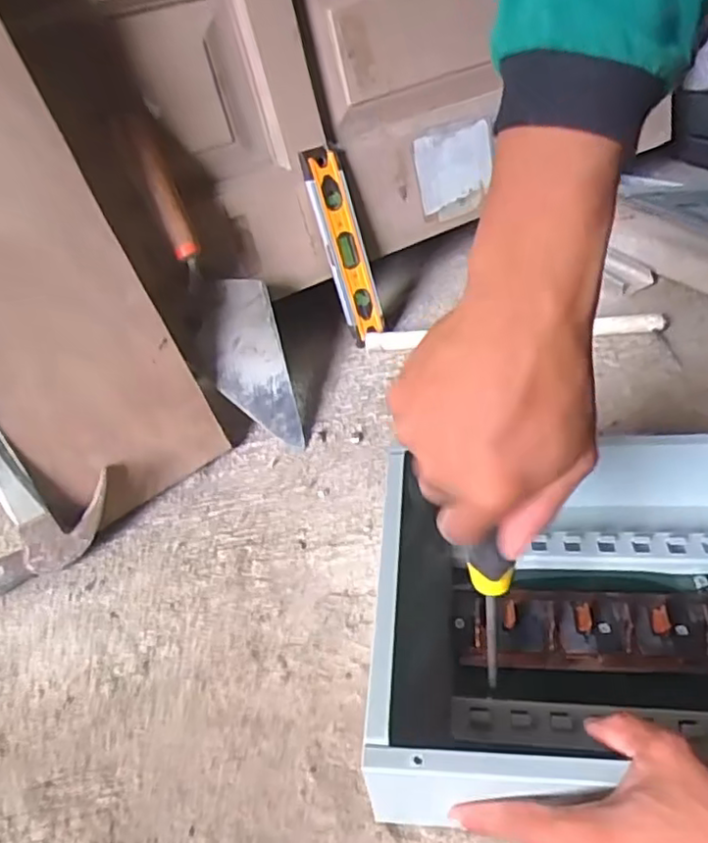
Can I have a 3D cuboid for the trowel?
[{"bbox_3d":[-0.139,-0.132,0.643,0.089,0.335,0.065,-34,15,-28],"label":"trowel"}]

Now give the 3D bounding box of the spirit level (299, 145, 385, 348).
[{"bbox_3d":[-0.009,-0.197,0.724,0.046,0.211,0.026,-25,23,-20],"label":"spirit level"}]

